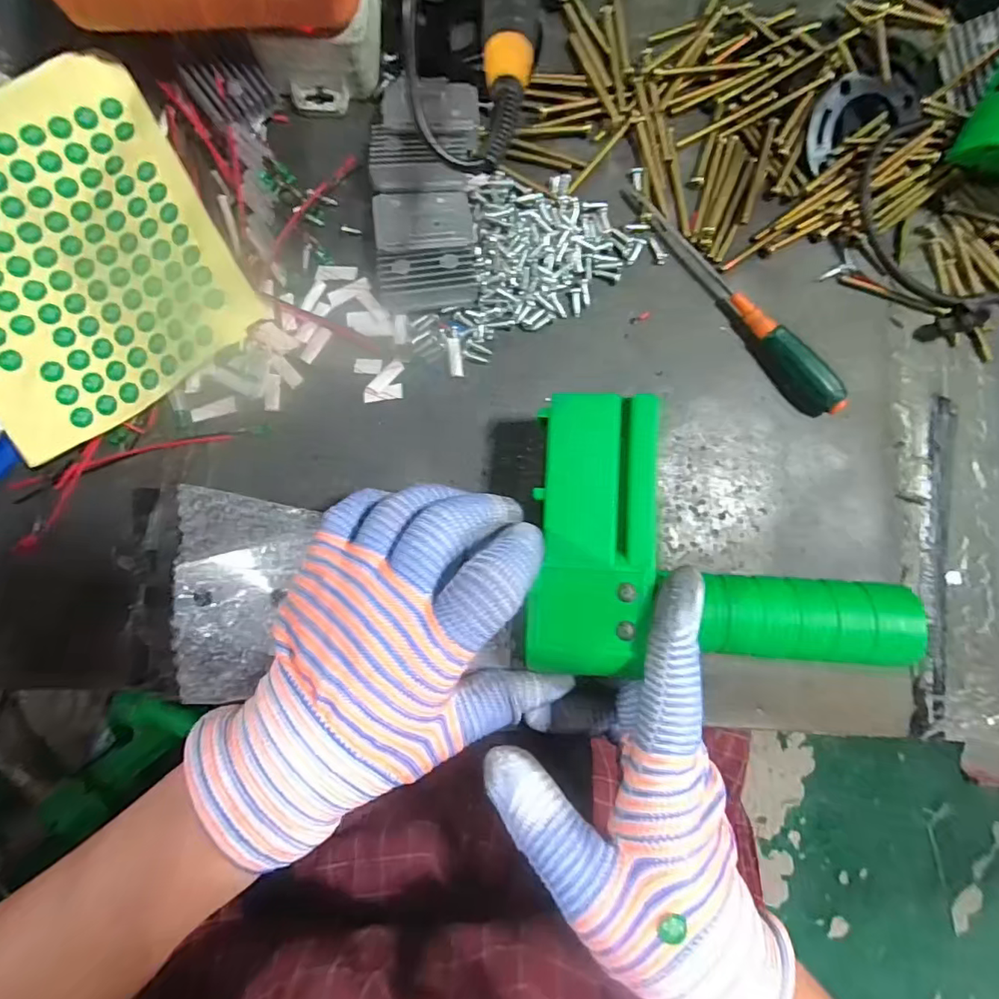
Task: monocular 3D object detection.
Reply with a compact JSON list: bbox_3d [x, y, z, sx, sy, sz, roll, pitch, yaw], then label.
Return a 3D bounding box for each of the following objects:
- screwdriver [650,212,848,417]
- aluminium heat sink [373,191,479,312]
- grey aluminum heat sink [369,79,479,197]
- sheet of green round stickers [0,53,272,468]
[{"bbox_3d":[0.125,-0.094,0.262,0.016,0.017,0.130,-38,90,-5],"label":"screwdriver"},{"bbox_3d":[-0.035,-0.119,0.253,0.047,0.014,0.058,-5,88,-4],"label":"aluminium heat sink"},{"bbox_3d":[-0.035,-0.175,0.254,0.049,0.014,0.054,2,87,-4],"label":"grey aluminum heat sink"},{"bbox_3d":[-0.199,-0.115,0.240,0.127,0.020,0.155,-30,90,-5],"label":"sheet of green round stickers"}]

